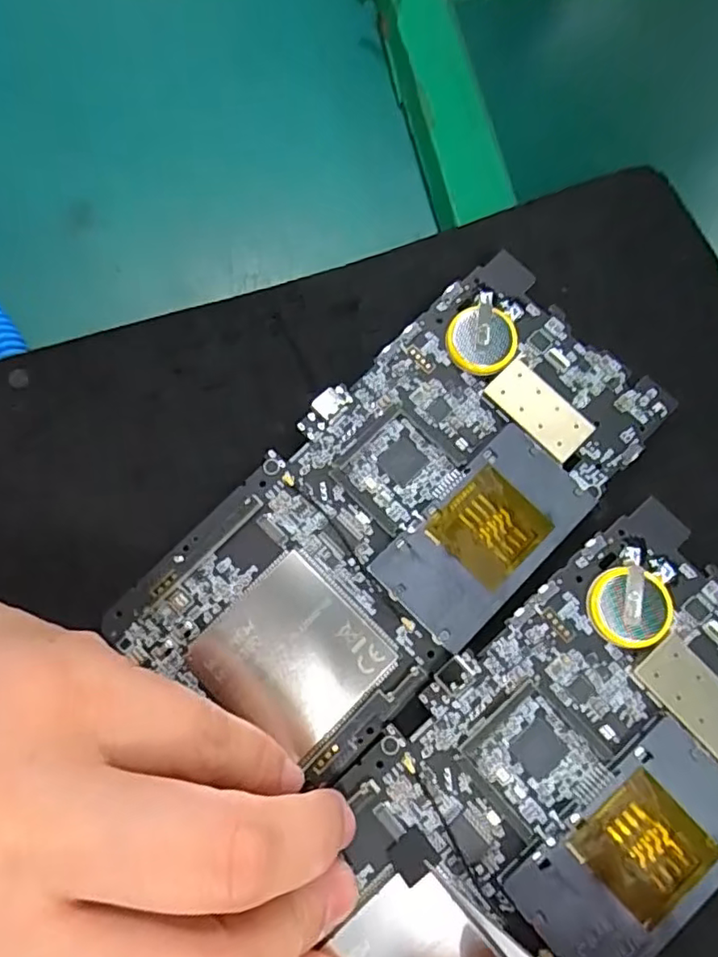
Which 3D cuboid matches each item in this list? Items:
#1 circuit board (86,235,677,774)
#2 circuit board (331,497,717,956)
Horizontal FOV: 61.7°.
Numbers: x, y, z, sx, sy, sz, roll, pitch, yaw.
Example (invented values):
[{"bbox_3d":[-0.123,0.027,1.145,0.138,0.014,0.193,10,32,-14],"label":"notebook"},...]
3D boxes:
[{"bbox_3d":[0.011,0.008,0.164,0.071,0.006,0.145,44,73,9],"label":"circuit board"},{"bbox_3d":[0.043,0.081,0.145,0.150,0.010,0.069,-40,79,-8],"label":"circuit board"}]

